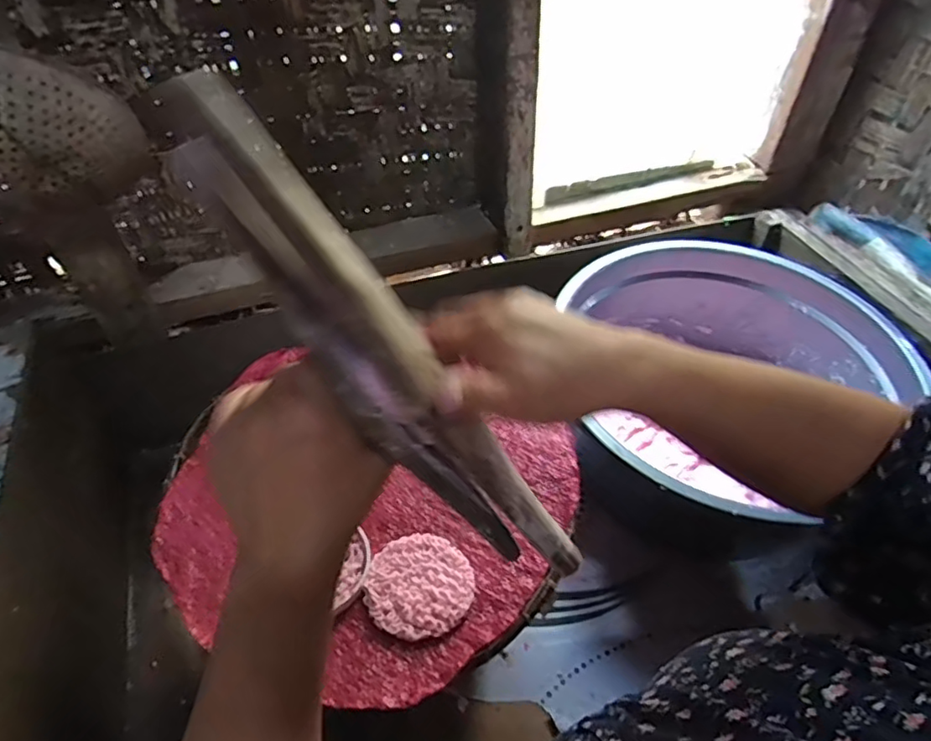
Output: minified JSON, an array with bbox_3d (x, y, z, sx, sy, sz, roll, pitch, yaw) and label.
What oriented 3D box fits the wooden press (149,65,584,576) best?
[{"bbox_3d":[-0.031,0.004,0.290,0.040,0.300,0.054,-11,33,46],"label":"wooden press"}]

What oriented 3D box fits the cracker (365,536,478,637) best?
[{"bbox_3d":[-0.036,0.162,0.451,0.078,0.005,0.079,0,48,0],"label":"cracker"}]

